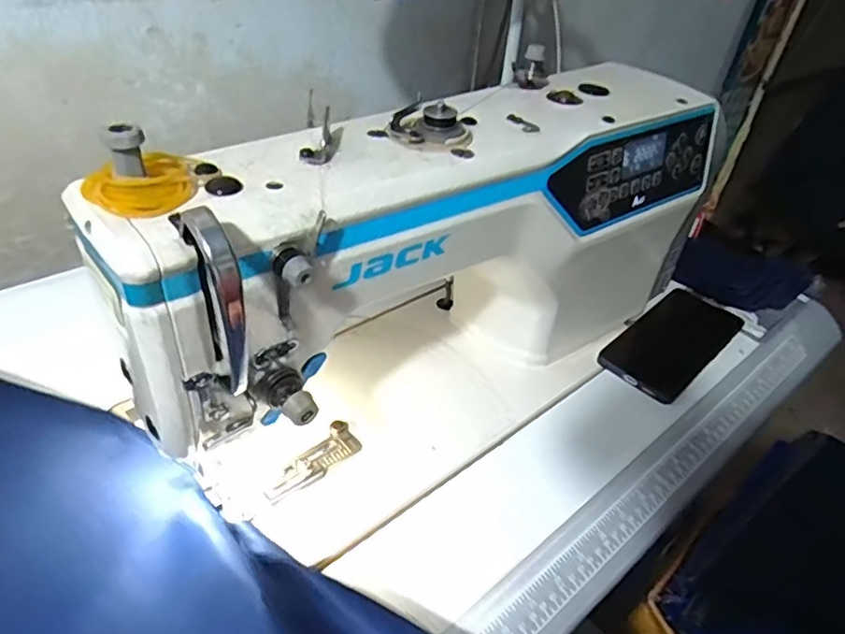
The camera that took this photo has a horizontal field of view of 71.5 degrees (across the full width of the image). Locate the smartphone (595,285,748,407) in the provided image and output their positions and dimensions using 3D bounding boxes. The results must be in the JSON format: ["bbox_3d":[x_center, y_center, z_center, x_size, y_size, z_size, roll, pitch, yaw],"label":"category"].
[{"bbox_3d":[0.236,0.022,0.553,0.157,0.016,0.073,-28,50,-36],"label":"smartphone"}]

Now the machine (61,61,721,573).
[{"bbox_3d":[0.029,-0.047,0.452,0.480,0.223,0.172,-21,46,-31],"label":"machine"}]

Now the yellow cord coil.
[{"bbox_3d":[-0.131,-0.063,0.275,0.047,0.013,0.050,1,39,-8],"label":"yellow cord coil"}]

